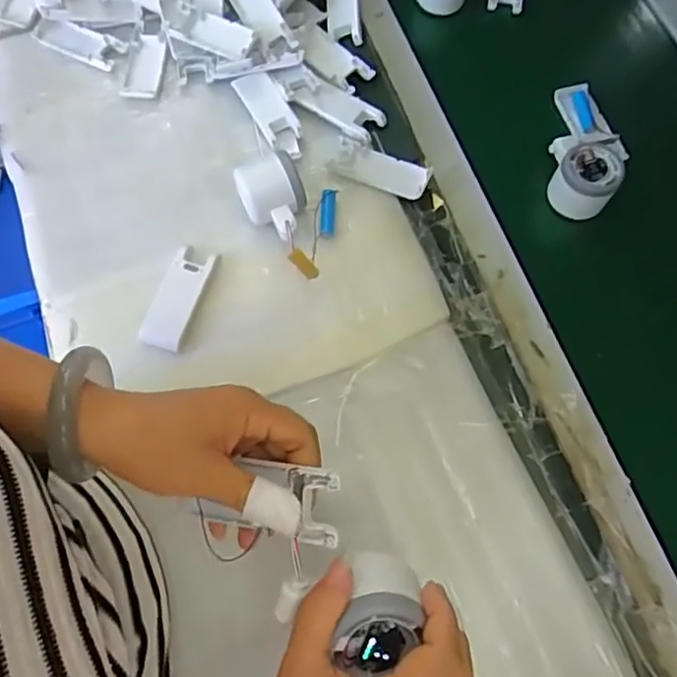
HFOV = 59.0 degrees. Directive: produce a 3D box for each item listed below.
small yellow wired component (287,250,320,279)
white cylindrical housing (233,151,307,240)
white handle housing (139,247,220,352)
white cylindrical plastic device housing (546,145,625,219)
[{"bbox_3d":[-0.031,-0.066,0.541,0.013,0.004,0.032,-38,108,25],"label":"small yellow wired component"},{"bbox_3d":[-0.061,-0.133,0.569,0.061,0.053,0.082,-21,70,-8],"label":"white cylindrical housing"},{"bbox_3d":[-0.147,-0.038,0.551,0.038,0.012,0.098,18,70,7],"label":"white handle housing"},{"bbox_3d":[0.246,-0.156,0.596,0.057,0.045,0.058,32,72,11],"label":"white cylindrical plastic device housing"}]

